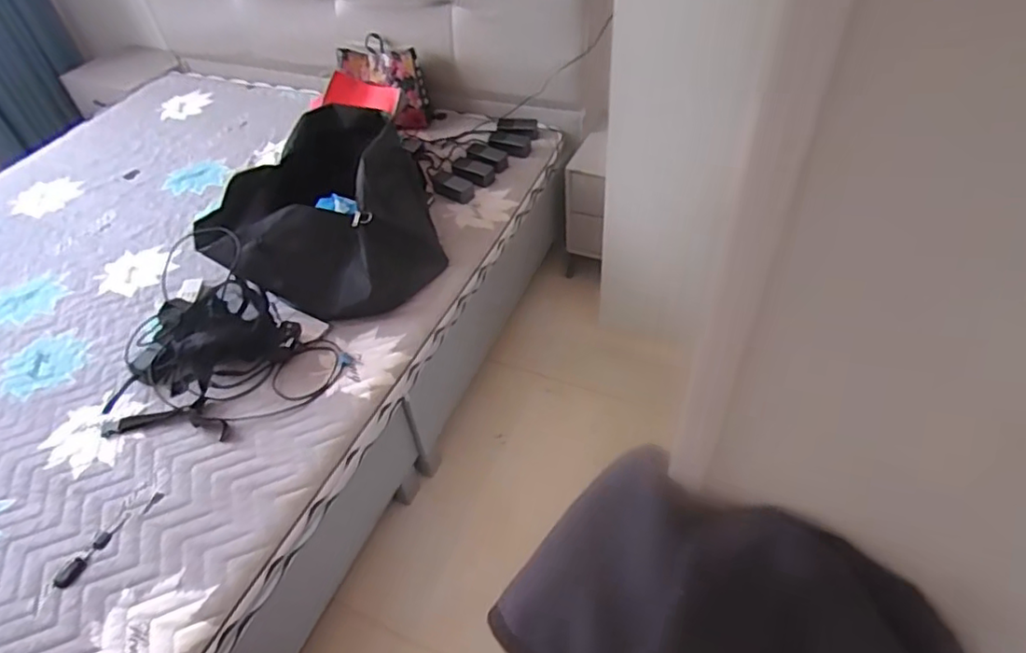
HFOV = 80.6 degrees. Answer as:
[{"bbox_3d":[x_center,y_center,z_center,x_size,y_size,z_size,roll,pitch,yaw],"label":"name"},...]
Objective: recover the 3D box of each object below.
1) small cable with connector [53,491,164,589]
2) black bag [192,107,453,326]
[{"bbox_3d":[-0.737,0.382,1.106,0.042,0.014,0.206,21,52,24],"label":"small cable with connector"},{"bbox_3d":[-0.441,-0.278,1.543,0.497,0.287,0.542,23,46,27],"label":"black bag"}]

